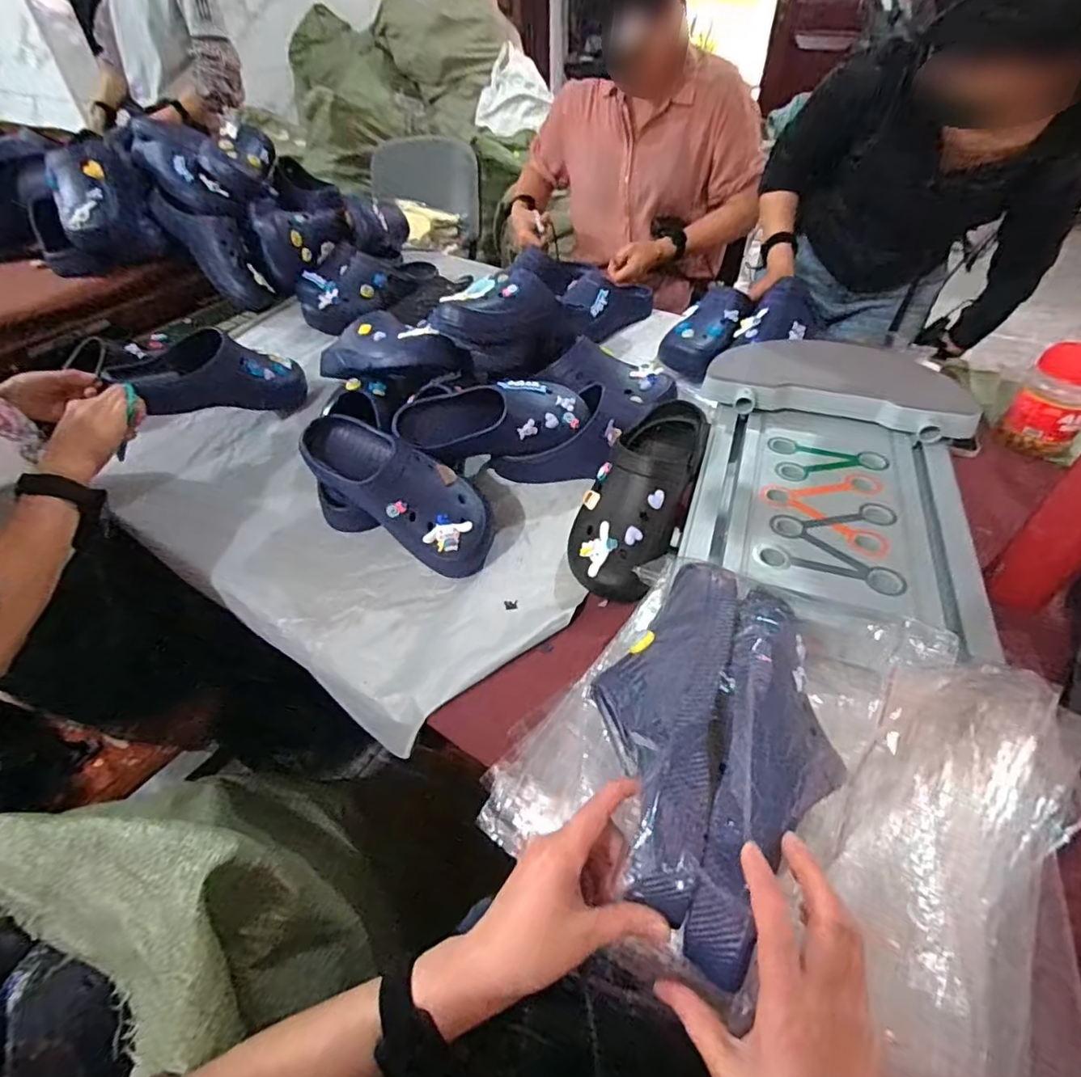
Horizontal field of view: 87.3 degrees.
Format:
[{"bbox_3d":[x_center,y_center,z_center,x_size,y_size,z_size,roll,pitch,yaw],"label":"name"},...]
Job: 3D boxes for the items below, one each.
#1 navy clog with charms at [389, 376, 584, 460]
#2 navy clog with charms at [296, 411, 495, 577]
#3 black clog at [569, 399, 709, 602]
[{"bbox_3d":[-0.062,-0.161,0.755,0.255,0.074,0.110,-8,46,-6],"label":"navy clog with charms"},{"bbox_3d":[-0.176,-0.054,0.695,0.260,0.114,0.105,29,53,26],"label":"navy clog with charms"},{"bbox_3d":[0.120,-0.070,0.682,0.116,0.086,0.294,19,62,18],"label":"black clog"}]

